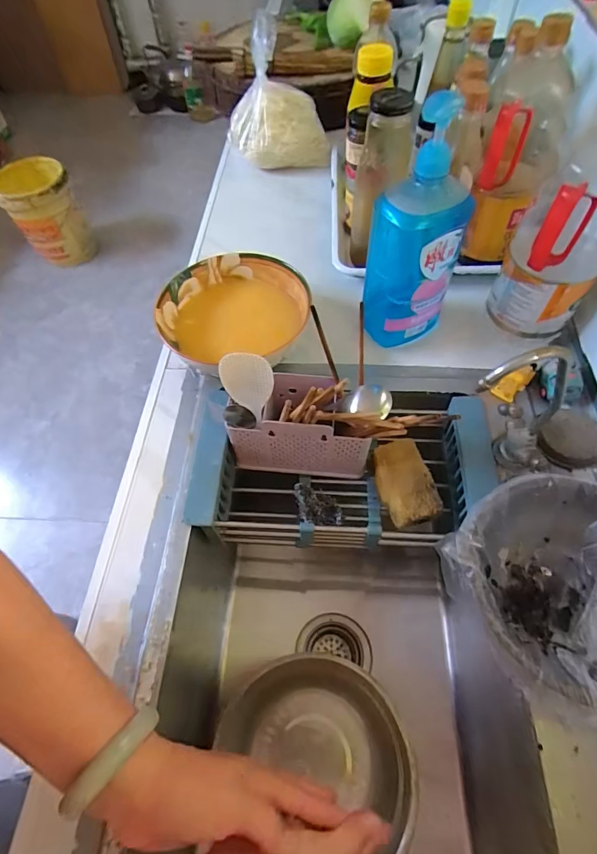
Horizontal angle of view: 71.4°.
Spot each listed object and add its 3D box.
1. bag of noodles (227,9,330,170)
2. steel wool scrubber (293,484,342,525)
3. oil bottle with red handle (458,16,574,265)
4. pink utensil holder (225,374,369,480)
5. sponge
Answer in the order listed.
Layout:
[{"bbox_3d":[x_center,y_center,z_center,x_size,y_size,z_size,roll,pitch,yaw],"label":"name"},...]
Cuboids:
[{"bbox_3d":[-0.046,-0.642,0.806,0.191,0.222,0.137,-6,60,-1],"label":"bag of noodles"},{"bbox_3d":[0.026,0.103,0.545,0.061,0.013,0.056,4,57,-25],"label":"steel wool scrubber"},{"bbox_3d":[0.293,-0.370,0.569,0.104,0.259,0.103,20,62,14],"label":"oil bottle with red handle"},{"bbox_3d":[0.002,-0.001,0.553,0.174,0.125,0.081,3,60,4],"label":"pink utensil holder"},{"bbox_3d":[0.137,0.070,0.544,0.066,0.025,0.110,-14,60,-6],"label":"sponge"}]

